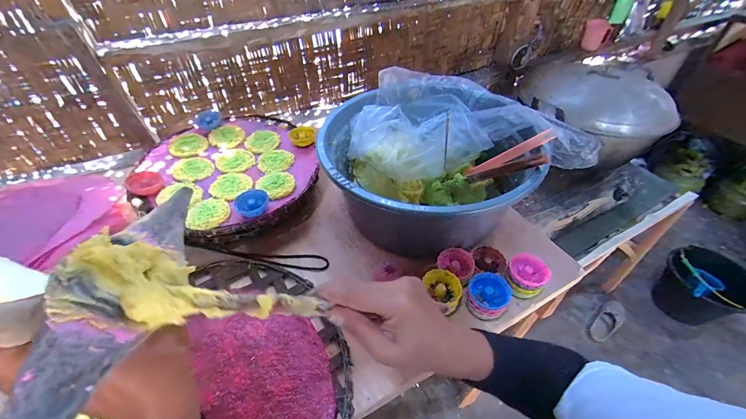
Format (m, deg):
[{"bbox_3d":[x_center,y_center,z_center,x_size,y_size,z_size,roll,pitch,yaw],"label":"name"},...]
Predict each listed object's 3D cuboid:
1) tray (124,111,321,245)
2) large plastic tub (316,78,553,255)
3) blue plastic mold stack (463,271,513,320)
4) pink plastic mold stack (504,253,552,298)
[{"bbox_3d":[-0.305,-0.087,0.698,0.368,0.080,0.355,0,46,0],"label":"tray"},{"bbox_3d":[0.099,-0.098,0.646,0.398,0.178,0.360,-20,49,-18],"label":"large plastic tub"},{"bbox_3d":[0.188,0.142,0.514,0.070,0.049,0.064,-34,54,-28],"label":"blue plastic mold stack"},{"bbox_3d":[0.259,0.114,0.536,0.065,0.051,0.070,35,55,30],"label":"pink plastic mold stack"}]

